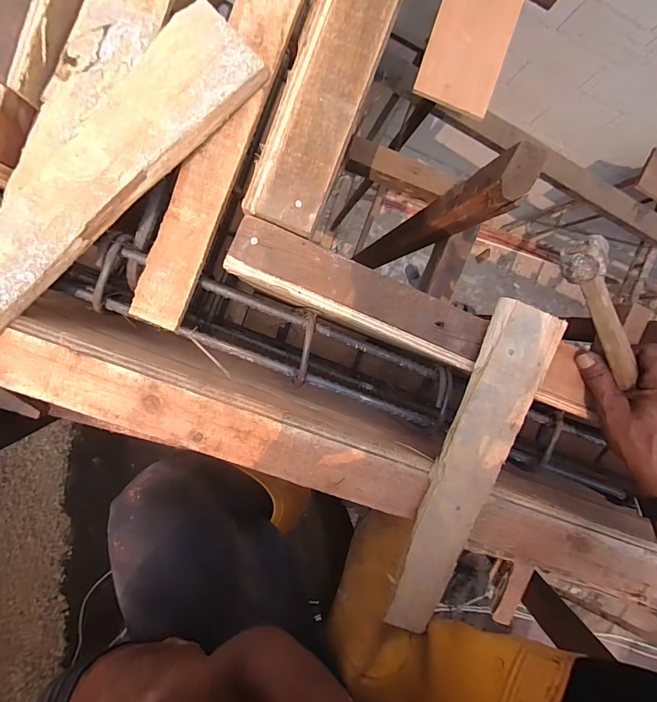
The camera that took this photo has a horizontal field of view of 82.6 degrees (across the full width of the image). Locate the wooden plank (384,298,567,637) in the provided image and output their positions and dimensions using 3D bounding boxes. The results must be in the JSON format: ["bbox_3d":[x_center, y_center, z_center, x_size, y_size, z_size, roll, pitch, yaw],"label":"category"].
[{"bbox_3d":[0.140,0.120,0.377,0.062,0.016,0.342,20,93,-9],"label":"wooden plank"}]

